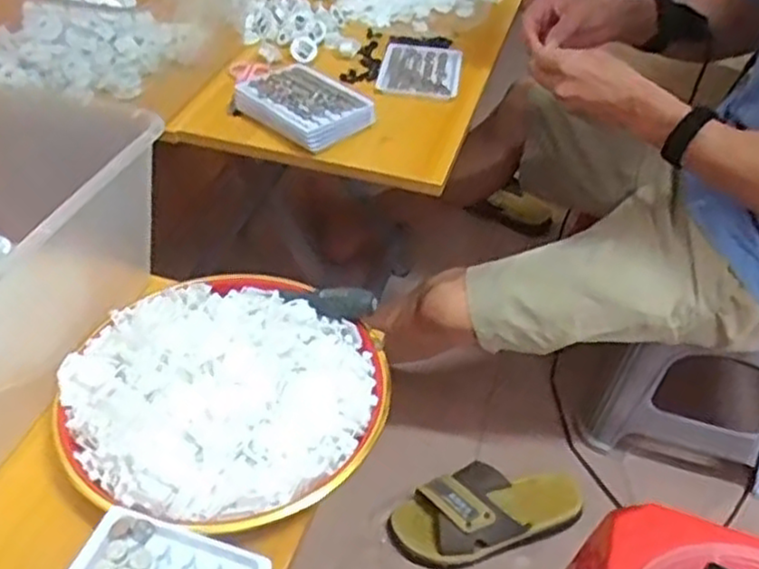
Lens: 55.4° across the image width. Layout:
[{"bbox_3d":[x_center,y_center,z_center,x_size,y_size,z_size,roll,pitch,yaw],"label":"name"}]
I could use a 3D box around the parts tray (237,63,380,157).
[{"bbox_3d":[-0.082,-0.204,0.814,0.141,0.028,0.105,35,51,29],"label":"parts tray"}]

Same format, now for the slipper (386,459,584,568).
[{"bbox_3d":[0.154,0.305,1.001,0.279,0.061,0.120,-11,45,-16],"label":"slipper"}]

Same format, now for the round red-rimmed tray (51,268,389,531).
[{"bbox_3d":[-0.106,0.067,0.497,0.204,0.030,0.206,27,47,23],"label":"round red-rimmed tray"}]

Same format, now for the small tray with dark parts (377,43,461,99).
[{"bbox_3d":[0.052,-0.276,0.915,0.099,0.012,0.132,7,43,4],"label":"small tray with dark parts"}]

